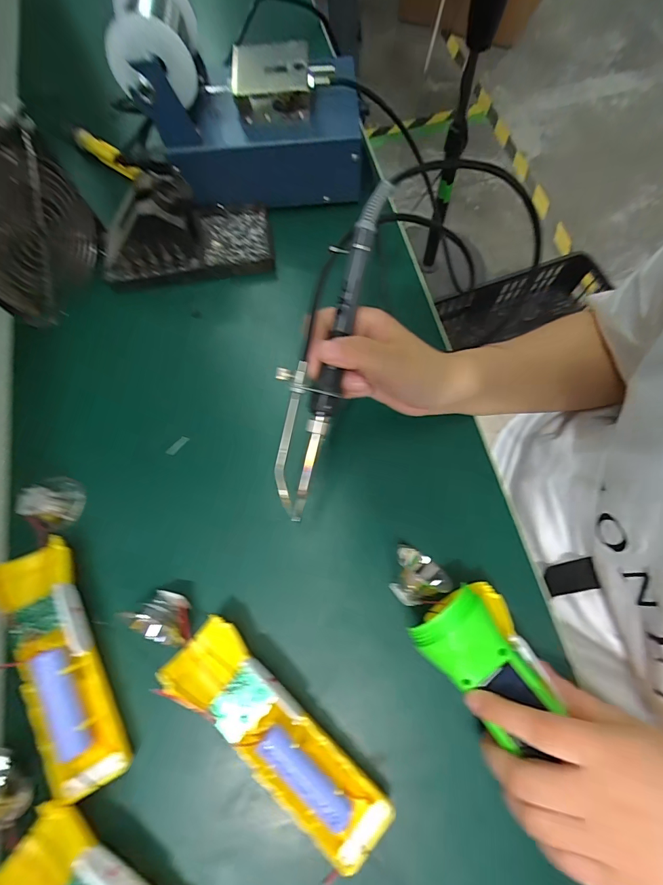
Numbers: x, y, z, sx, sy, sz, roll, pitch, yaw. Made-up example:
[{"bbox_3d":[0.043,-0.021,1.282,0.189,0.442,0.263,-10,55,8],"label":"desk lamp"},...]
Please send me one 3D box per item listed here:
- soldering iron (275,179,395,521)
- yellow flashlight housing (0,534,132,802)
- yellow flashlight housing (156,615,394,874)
[{"bbox_3d":[-0.007,-0.058,0.252,0.037,0.018,0.212,16,93,4],"label":"soldering iron"},{"bbox_3d":[-0.187,0.148,0.270,0.049,0.029,0.163,-29,73,-6],"label":"yellow flashlight housing"},{"bbox_3d":[-0.036,0.188,0.253,0.162,0.032,0.048,41,79,14],"label":"yellow flashlight housing"}]

